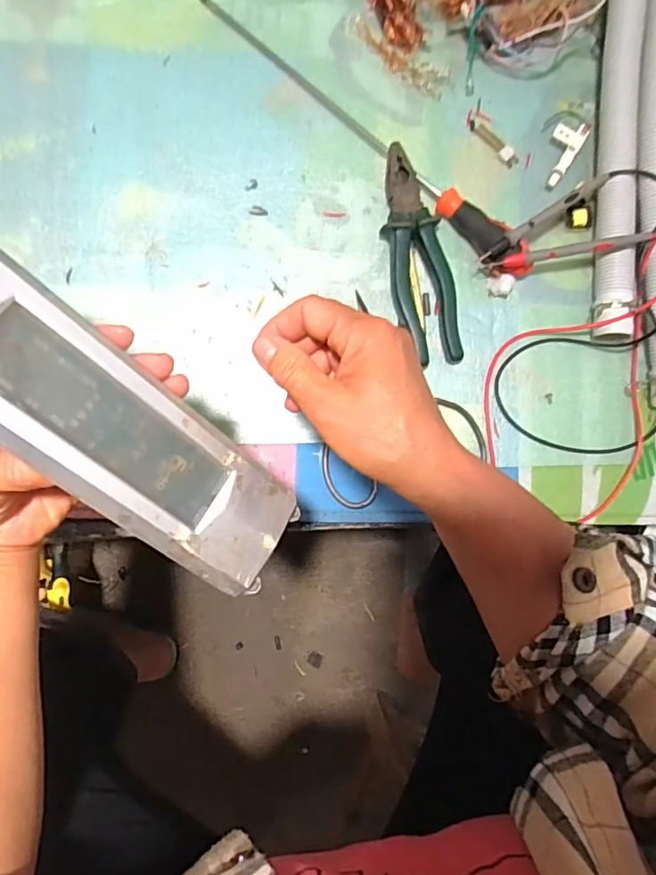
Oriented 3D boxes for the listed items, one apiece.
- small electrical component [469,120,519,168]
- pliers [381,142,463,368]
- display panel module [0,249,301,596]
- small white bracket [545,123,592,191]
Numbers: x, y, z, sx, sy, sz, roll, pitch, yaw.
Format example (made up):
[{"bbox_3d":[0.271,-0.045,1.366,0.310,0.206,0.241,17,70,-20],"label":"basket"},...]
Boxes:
[{"bbox_3d":[0.155,-0.276,0.515,0.014,0.005,0.057,-43,90,-4],"label":"small electrical component"},{"bbox_3d":[0.079,-0.160,0.495,0.052,0.025,0.189,-11,88,-3],"label":"pliers"},{"bbox_3d":[-0.124,-0.018,0.268,0.272,0.014,0.071,43,65,-28],"label":"display panel module"},{"bbox_3d":[0.215,-0.266,0.511,0.027,0.014,0.068,32,86,-1],"label":"small white bracket"}]

